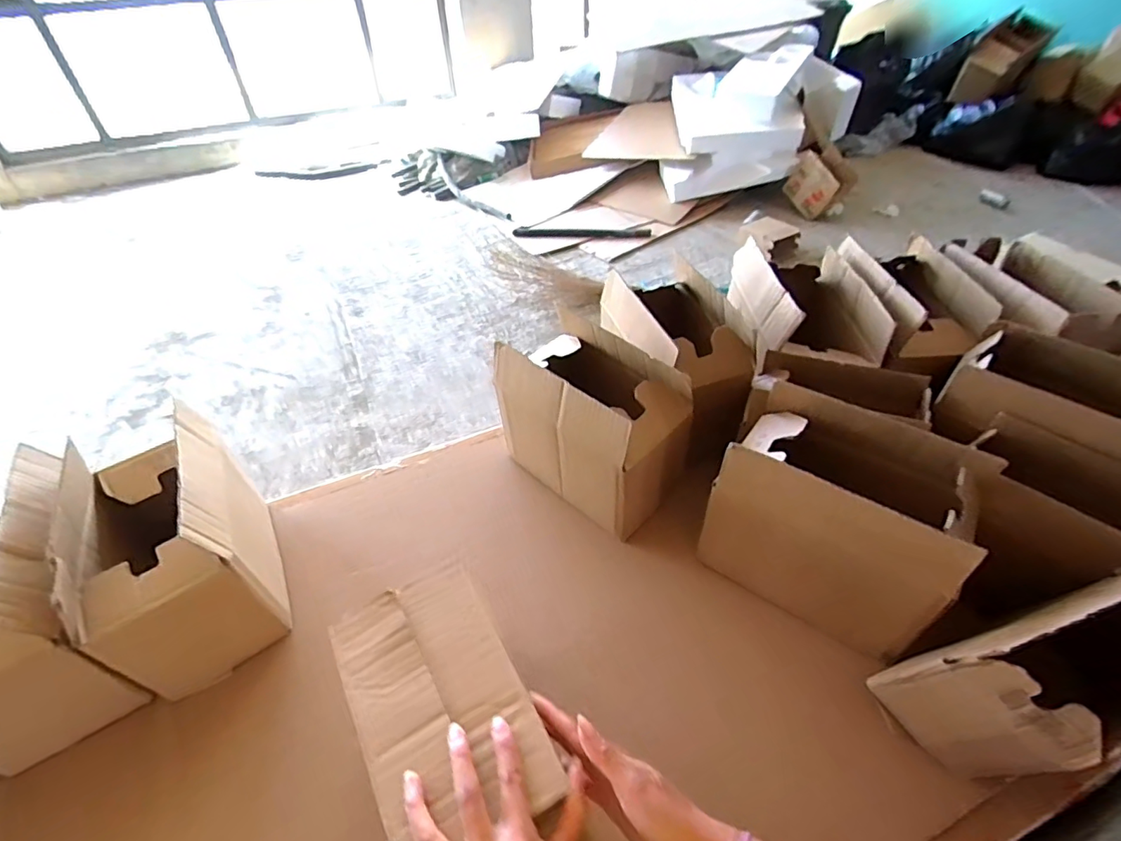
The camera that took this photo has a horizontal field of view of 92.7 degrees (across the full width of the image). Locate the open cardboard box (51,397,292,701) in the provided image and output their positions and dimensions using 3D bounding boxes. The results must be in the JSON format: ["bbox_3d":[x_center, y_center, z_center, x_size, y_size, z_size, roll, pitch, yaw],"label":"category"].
[{"bbox_3d":[-0.427,0.139,0.602,0.141,0.211,0.223,-20,47,-18],"label":"open cardboard box"}]

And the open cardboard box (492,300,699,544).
[{"bbox_3d":[0.042,0.009,0.720,0.227,0.217,0.129,32,53,30],"label":"open cardboard box"}]

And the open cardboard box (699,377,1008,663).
[{"bbox_3d":[0.294,0.091,0.587,0.232,0.189,0.167,22,49,23],"label":"open cardboard box"}]

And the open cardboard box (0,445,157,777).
[{"bbox_3d":[-0.552,0.197,0.561,0.152,0.217,0.215,-22,47,-19],"label":"open cardboard box"}]

